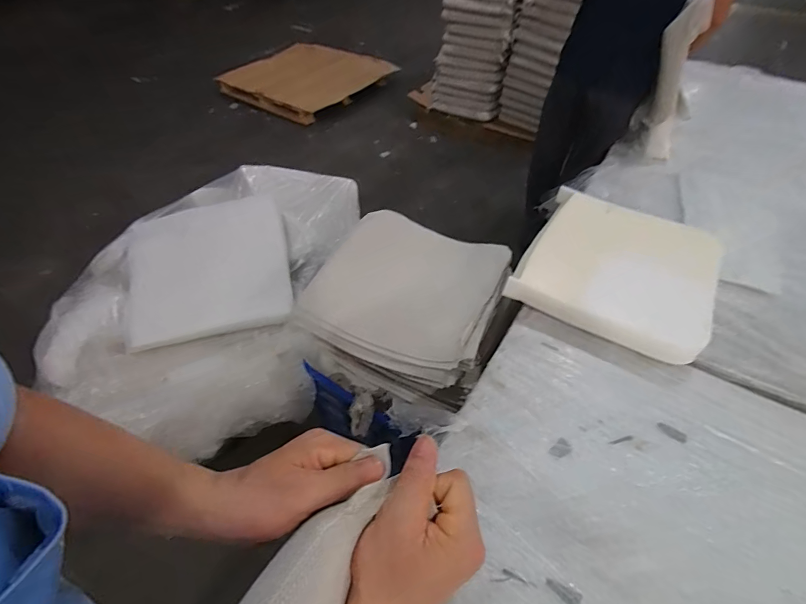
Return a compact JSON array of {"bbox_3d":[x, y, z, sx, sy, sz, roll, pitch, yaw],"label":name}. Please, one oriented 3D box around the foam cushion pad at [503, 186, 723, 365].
[{"bbox_3d":[0.538,-0.095,1.003,0.428,0.073,0.446,22,53,20],"label":"foam cushion pad"}]

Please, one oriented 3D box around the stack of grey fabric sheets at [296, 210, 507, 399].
[{"bbox_3d":[0.015,-0.039,1.117,0.491,0.121,0.494,20,51,16],"label":"stack of grey fabric sheets"}]

